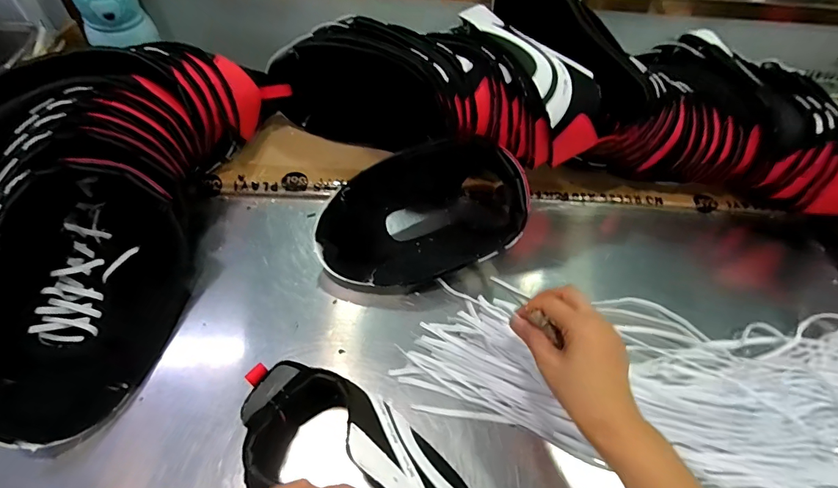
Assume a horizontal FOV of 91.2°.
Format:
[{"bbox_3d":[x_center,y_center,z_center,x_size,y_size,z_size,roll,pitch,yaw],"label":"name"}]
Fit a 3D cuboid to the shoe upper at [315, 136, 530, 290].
[{"bbox_3d":[0.004,-0.036,0.488,0.252,0.094,0.148,-12,56,-13],"label":"shoe upper"}]

